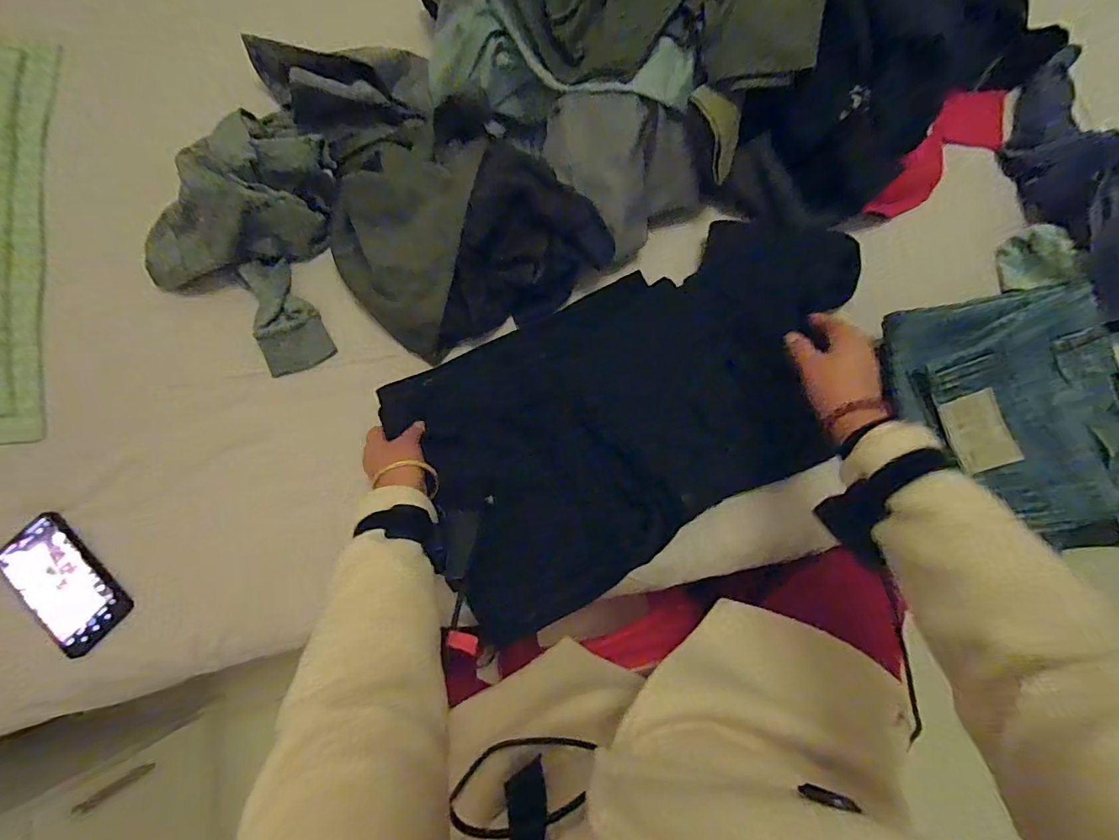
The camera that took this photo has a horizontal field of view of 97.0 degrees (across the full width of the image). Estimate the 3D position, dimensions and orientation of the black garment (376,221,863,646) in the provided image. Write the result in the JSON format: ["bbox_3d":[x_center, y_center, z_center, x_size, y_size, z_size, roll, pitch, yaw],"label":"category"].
[{"bbox_3d":[0.101,-0.017,0.557,0.545,0.067,0.295,-28,81,-5],"label":"black garment"}]

